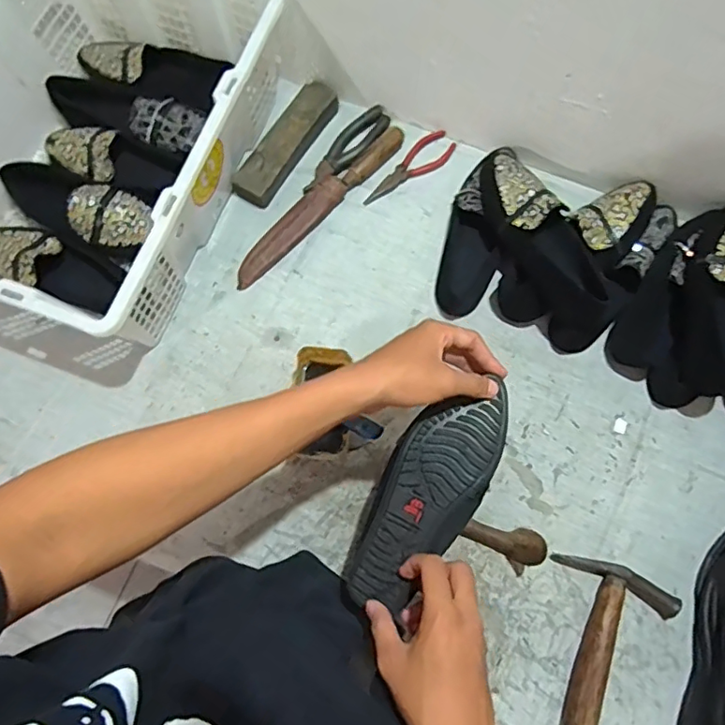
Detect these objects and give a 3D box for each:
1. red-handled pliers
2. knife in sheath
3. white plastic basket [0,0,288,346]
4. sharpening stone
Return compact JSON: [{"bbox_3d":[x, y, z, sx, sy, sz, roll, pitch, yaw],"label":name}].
[{"bbox_3d":[0.064,-0.272,0.786,0.152,0.009,0.044,-36,77,-8],"label":"red-handled pliers"},{"bbox_3d":[-0.060,-0.219,0.769,0.040,0.026,0.306,43,80,12],"label":"knife in sheath"},{"bbox_3d":[-0.333,-0.278,0.716,0.352,0.172,0.480,20,76,7],"label":"white plastic basket"},{"bbox_3d":[-0.107,-0.310,0.785,0.054,0.040,0.200,31,77,9],"label":"sharpening stone"}]

